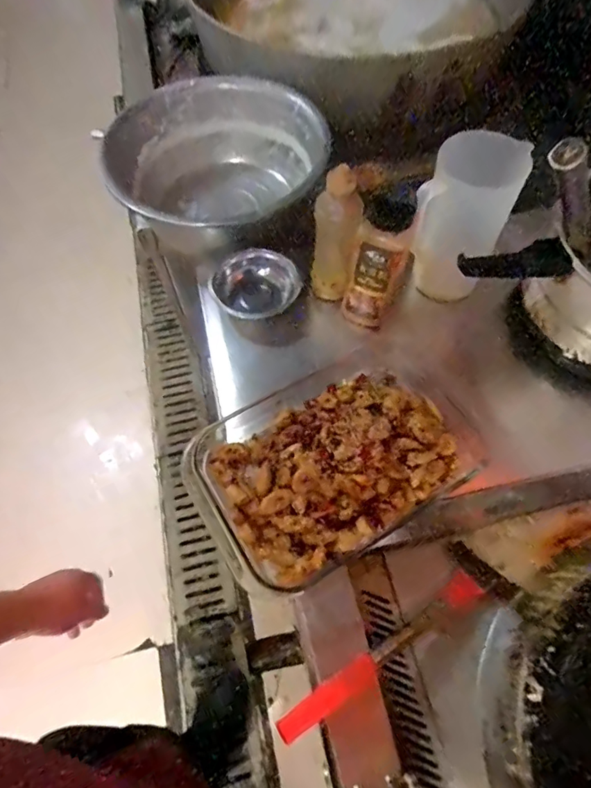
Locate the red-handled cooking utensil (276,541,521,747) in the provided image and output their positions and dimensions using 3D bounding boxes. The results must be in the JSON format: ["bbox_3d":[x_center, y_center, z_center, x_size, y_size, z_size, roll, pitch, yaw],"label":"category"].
[{"bbox_3d":[0.132,0.289,0.595,0.356,0.039,0.090,-20,61,-31],"label":"red-handled cooking utensil"}]

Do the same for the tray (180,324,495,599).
[{"bbox_3d":[0.061,0.081,0.676,0.388,0.065,0.249,-30,65,-15],"label":"tray"}]

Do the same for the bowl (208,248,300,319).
[{"bbox_3d":[-0.071,-0.179,0.821,0.137,0.065,0.118,-27,65,-14],"label":"bowl"}]

